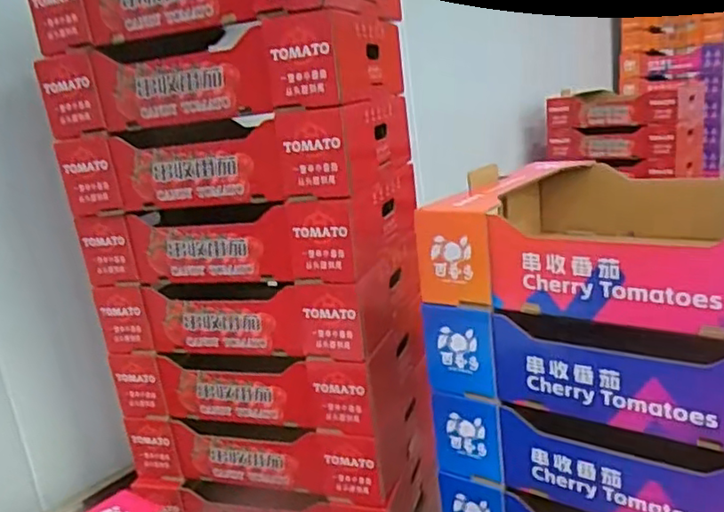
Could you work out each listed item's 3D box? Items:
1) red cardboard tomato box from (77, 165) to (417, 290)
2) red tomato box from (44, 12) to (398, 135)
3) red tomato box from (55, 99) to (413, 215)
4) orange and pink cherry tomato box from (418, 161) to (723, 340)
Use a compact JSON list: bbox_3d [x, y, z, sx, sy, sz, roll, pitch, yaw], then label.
[{"bbox_3d":[-0.150,-0.043,0.913,0.399,0.097,0.241,-2,16,20],"label":"red cardboard tomato box"},{"bbox_3d":[-0.166,-0.238,0.872,0.385,0.098,0.292,-2,16,20],"label":"red tomato box"},{"bbox_3d":[-0.158,-0.136,0.889,0.385,0.104,0.266,-2,16,20],"label":"red tomato box"},{"bbox_3d":[0.303,-0.030,0.651,0.395,0.098,0.305,5,19,39],"label":"orange and pink cherry tomato box"}]

